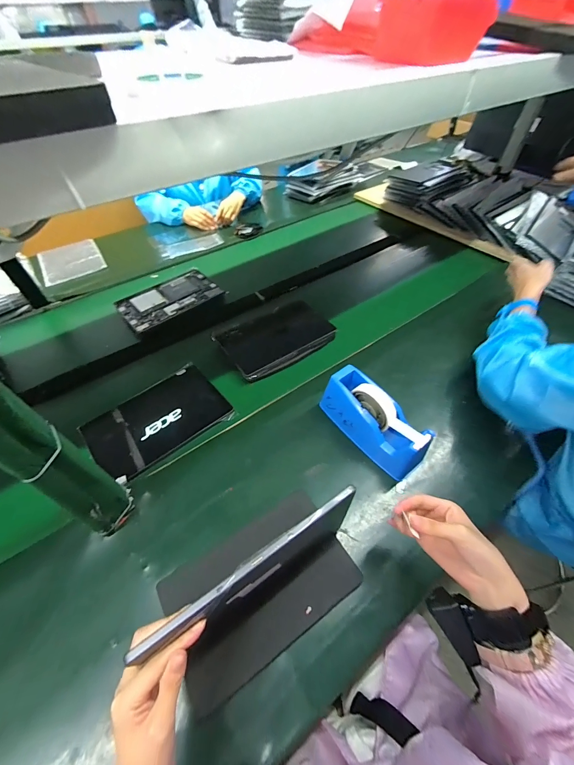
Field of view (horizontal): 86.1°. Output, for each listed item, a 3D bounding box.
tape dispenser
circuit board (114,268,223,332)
[{"bbox_3d":[0.151,0.062,0.537,0.081,0.090,0.200,-33,57,-23],"label":"tape dispenser"},{"bbox_3d":[-0.319,-0.228,0.839,0.252,0.017,0.164,-36,58,-24],"label":"circuit board"}]

